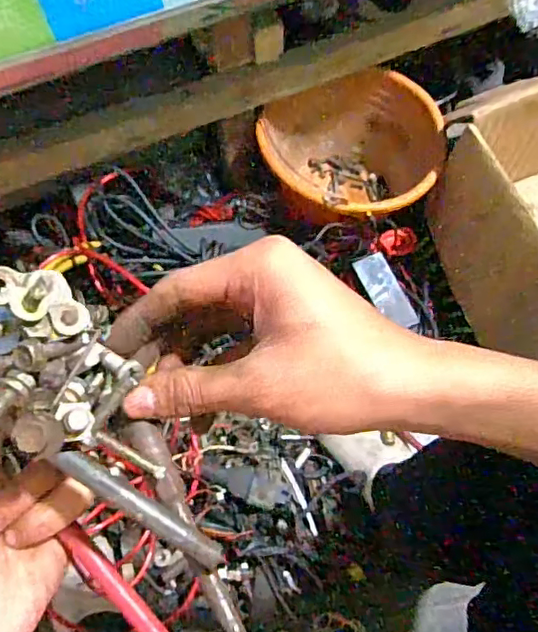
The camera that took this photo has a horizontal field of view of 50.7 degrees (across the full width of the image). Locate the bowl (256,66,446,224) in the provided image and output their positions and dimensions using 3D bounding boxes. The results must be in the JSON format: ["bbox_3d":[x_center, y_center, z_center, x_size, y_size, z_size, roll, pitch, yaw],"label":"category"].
[{"bbox_3d":[0.117,-0.222,0.839,0.241,0.161,0.253,24,69,9],"label":"bowl"}]

